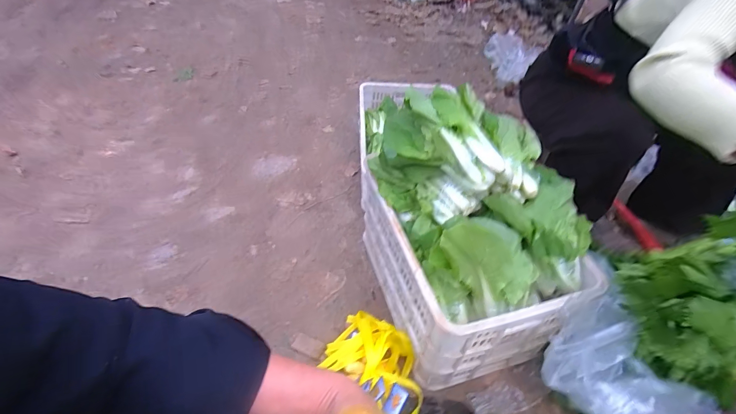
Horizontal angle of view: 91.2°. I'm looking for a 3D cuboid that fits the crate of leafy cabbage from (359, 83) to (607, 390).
[{"bbox_3d":[0.228,0.059,0.841,0.352,0.505,0.479,-10,47,-13],"label":"crate of leafy cabbage"}]

